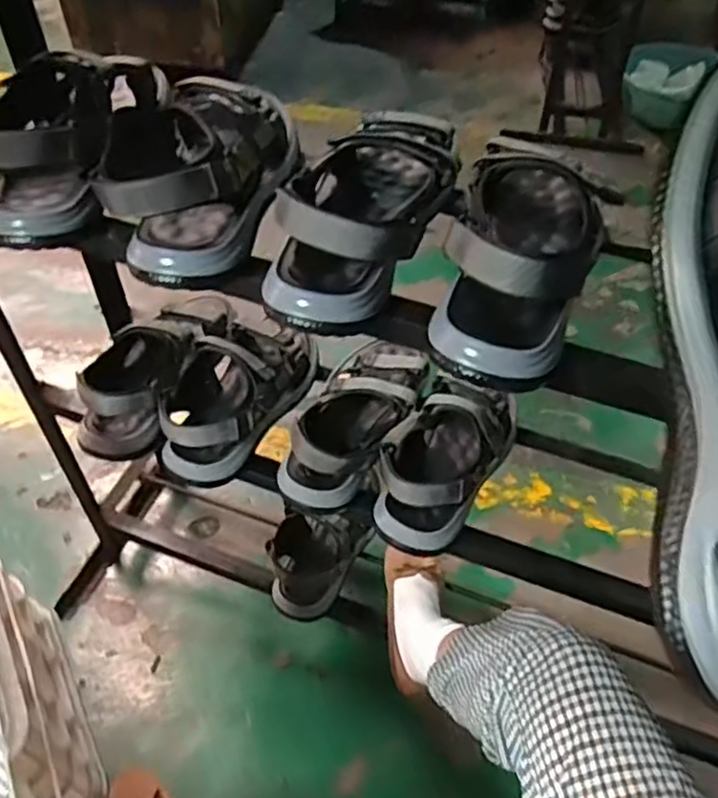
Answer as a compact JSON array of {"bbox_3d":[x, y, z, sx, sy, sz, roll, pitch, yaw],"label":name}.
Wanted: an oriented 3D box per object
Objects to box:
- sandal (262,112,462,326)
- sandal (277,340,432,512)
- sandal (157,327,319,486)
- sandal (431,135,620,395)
[{"bbox_3d":[0.011,-0.158,0.536,0.118,0.087,0.223,14,50,10],"label":"sandal"},{"bbox_3d":[-0.005,0.022,0.776,0.120,0.075,0.225,21,52,16],"label":"sandal"},{"bbox_3d":[-0.150,-0.014,0.797,0.117,0.084,0.230,23,52,17],"label":"sandal"},{"bbox_3d":[0.125,-0.122,0.502,0.097,0.086,0.232,16,51,12],"label":"sandal"}]

